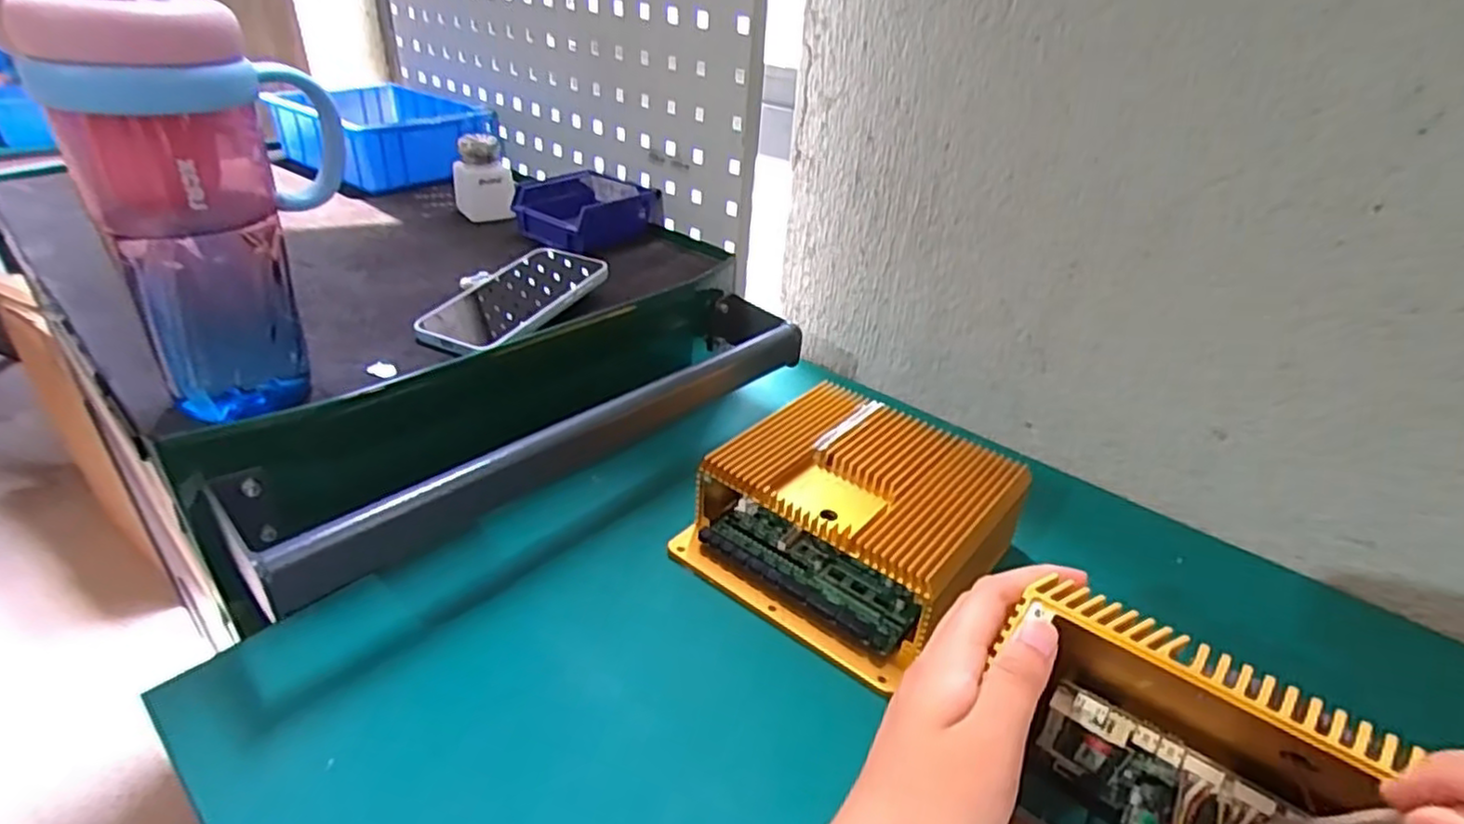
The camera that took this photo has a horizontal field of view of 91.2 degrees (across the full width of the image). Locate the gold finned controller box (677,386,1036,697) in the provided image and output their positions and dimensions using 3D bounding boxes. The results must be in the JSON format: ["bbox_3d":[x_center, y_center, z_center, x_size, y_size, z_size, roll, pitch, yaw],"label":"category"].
[{"bbox_3d":[0.083,0.071,0.514,0.185,0.073,0.184,25,38,30],"label":"gold finned controller box"}]

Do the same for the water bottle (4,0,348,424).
[{"bbox_3d":[-0.260,-0.107,0.377,0.104,0.235,0.102,-13,36,-24],"label":"water bottle"}]

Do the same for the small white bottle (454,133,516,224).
[{"bbox_3d":[-0.261,-0.248,0.751,0.058,0.068,0.045,-12,36,-23],"label":"small white bottle"}]

